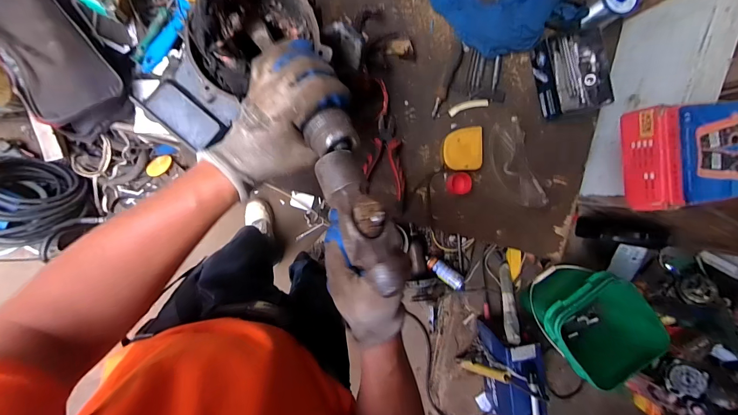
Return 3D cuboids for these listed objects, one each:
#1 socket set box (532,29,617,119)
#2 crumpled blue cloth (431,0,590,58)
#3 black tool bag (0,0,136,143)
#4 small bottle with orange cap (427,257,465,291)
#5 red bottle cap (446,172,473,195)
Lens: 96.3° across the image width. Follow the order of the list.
[{"bbox_3d":[0.336,-0.222,0.552,0.098,0.048,0.129,-14,95,-5],"label":"socket set box"},{"bbox_3d":[0.216,-0.335,0.541,0.252,0.036,0.145,28,90,-7],"label":"crumpled blue cloth"},{"bbox_3d":[-0.450,-0.218,0.467,0.128,0.062,0.232,-37,96,-3],"label":"black tool bag"},{"bbox_3d":[0.289,0.248,1.240,0.152,0.064,0.059,39,88,30],"label":"small bottle with orange cap"},{"bbox_3d":[0.150,-0.040,0.556,0.035,0.030,0.036,0,93,-6],"label":"red bottle cap"}]

